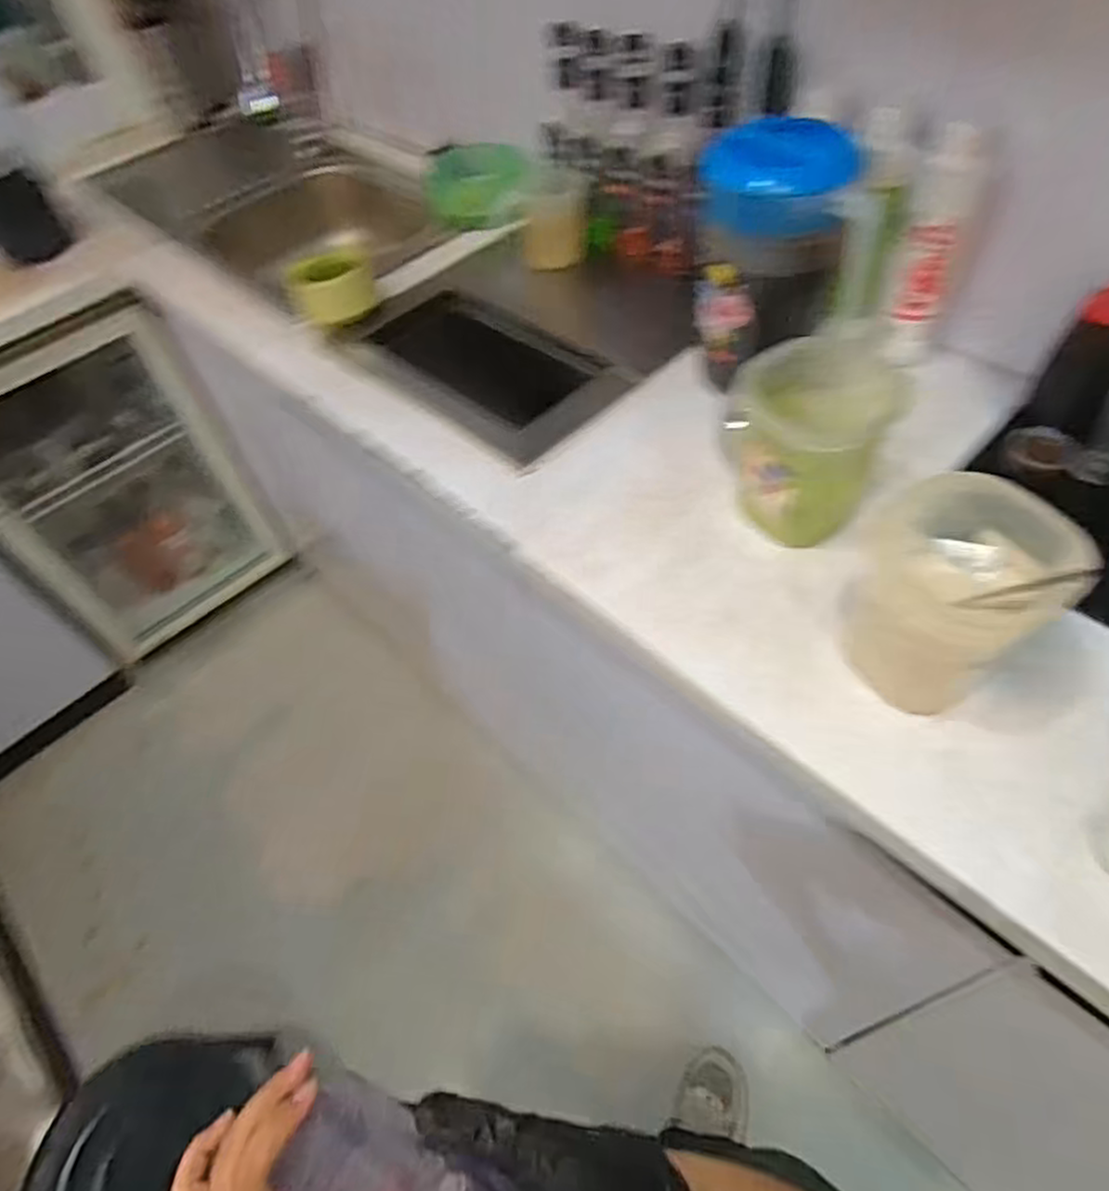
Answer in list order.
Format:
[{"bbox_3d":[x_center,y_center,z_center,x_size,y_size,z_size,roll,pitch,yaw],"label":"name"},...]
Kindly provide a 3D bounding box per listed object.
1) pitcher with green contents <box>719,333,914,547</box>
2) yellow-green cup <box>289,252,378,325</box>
[{"bbox_3d":[0.245,-0.148,0.706,0.152,0.155,0.122,9,54,13],"label":"pitcher with green contents"},{"bbox_3d":[-0.335,-0.476,1.103,0.125,0.057,0.123,-3,52,4],"label":"yellow-green cup"}]

